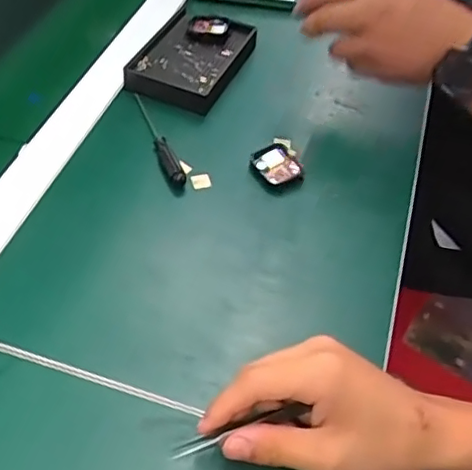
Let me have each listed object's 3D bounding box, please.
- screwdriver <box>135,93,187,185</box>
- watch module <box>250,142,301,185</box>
[{"bbox_3d":[-0.072,-0.091,0.552,0.015,0.010,0.126,-15,52,-18],"label":"screwdriver"},{"bbox_3d":[0.036,-0.064,0.546,0.035,0.011,0.046,-24,55,-24],"label":"watch module"}]

